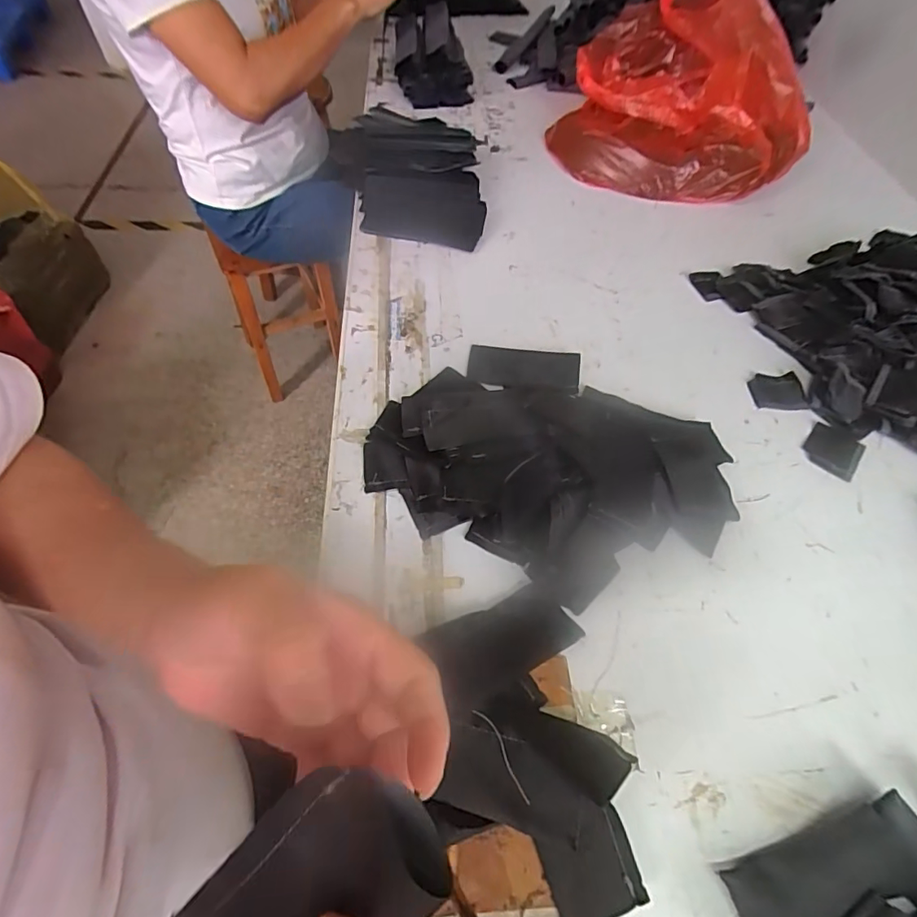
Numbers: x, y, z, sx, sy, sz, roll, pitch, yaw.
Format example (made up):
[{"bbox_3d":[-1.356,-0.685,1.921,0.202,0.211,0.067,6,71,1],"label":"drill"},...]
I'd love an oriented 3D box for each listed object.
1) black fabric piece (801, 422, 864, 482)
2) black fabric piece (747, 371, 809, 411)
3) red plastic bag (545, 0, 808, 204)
[{"bbox_3d":[0.368,-0.008,0.481,0.048,0.004,0.052,35,61,19],"label":"black fabric piece"},{"bbox_3d":[0.338,-0.071,0.519,0.055,0.004,0.048,1,56,-2],"label":"black fabric piece"},{"bbox_3d":[0.325,-0.564,0.738,0.325,0.184,0.315,6,56,2],"label":"red plastic bag"}]

